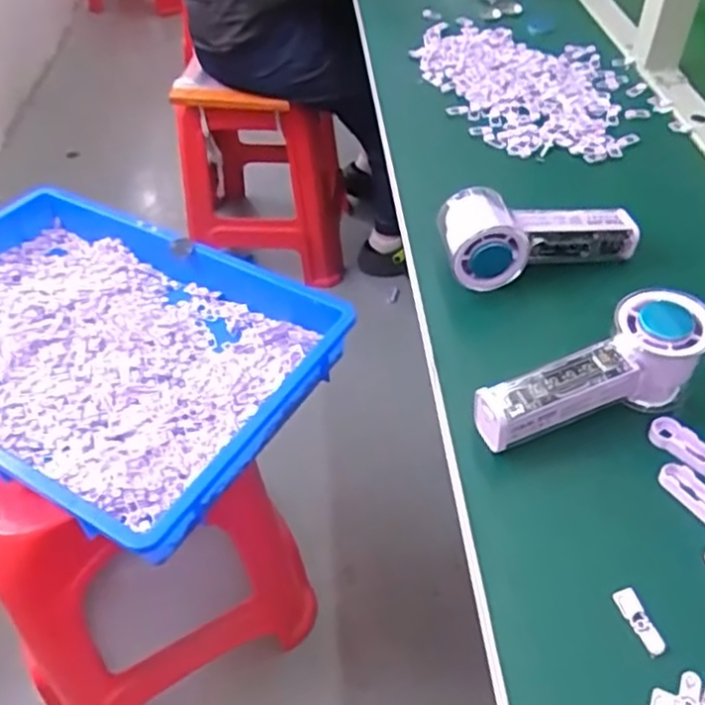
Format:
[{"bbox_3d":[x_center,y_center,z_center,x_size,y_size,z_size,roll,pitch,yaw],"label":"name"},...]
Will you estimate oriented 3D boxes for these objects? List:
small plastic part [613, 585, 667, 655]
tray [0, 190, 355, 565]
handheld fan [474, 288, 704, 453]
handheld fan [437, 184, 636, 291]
[{"bbox_3d":[0.149,0.139,0.358,0.011,0.006,0.035,-13,47,-9],"label":"small plastic part"},{"bbox_3d":[-0.317,-0.015,0.833,0.539,0.068,0.370,22,51,22],"label":"tray"},{"bbox_3d":[0.153,0.020,0.444,0.156,0.058,0.049,-25,49,-4],"label":"handheld fan"},{"bbox_3d":[0.144,-0.098,0.545,0.152,0.048,0.069,-11,47,-7],"label":"handheld fan"}]

